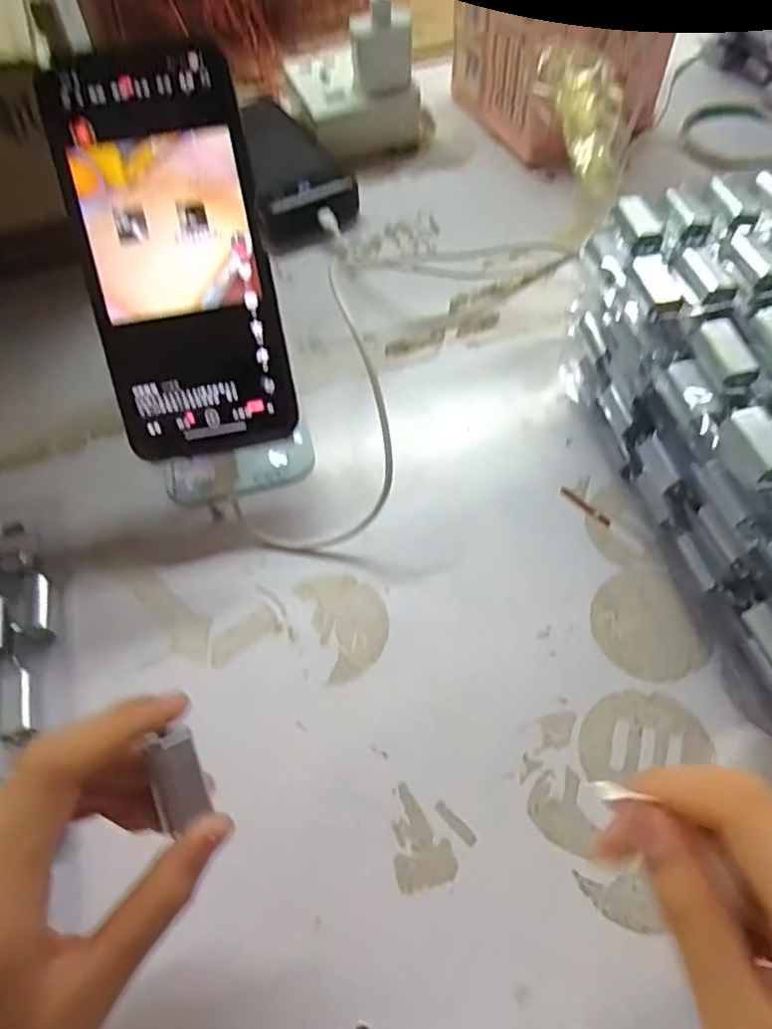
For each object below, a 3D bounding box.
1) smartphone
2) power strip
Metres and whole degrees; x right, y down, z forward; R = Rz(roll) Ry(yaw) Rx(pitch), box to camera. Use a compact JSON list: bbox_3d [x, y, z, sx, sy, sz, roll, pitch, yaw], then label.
[{"bbox_3d":[-0.096,-0.113,0.296,0.077,0.171,0.011,-9,14,-1],"label":"smartphone"},{"bbox_3d":[-0.021,-0.331,0.520,0.104,0.044,0.096,-17,58,-6],"label":"power strip"}]

